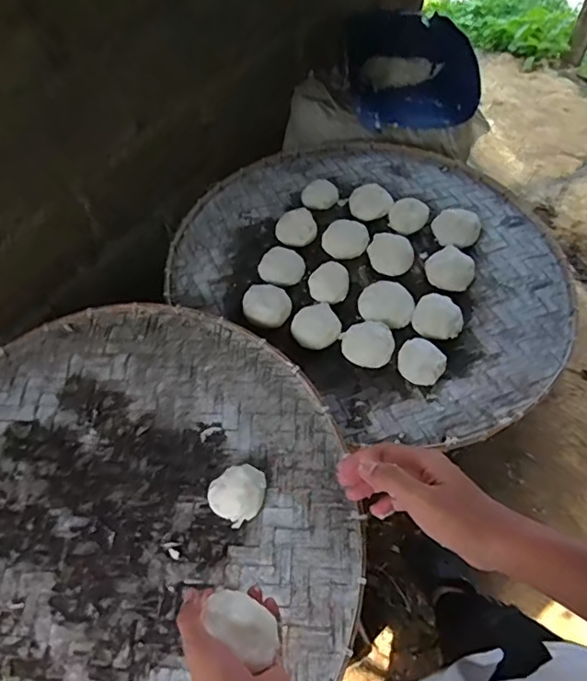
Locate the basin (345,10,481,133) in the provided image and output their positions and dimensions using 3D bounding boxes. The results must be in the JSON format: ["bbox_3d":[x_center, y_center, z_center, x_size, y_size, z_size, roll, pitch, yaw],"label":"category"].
[{"bbox_3d":[0.270,-0.624,1.260,0.274,0.153,0.272,1,58,-2],"label":"basin"}]

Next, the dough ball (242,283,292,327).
[{"bbox_3d":[-0.046,-0.057,0.926,0.081,0.039,0.081,1,58,-2],"label":"dough ball"}]

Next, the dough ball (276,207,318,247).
[{"bbox_3d":[0.006,-0.210,1.027,0.071,0.046,0.067,1,58,-2],"label":"dough ball"}]

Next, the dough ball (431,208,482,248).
[{"bbox_3d":[0.307,-0.217,1.013,0.084,0.054,0.089,1,58,-2],"label":"dough ball"}]

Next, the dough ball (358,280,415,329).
[{"bbox_3d":[0.163,-0.069,0.929,0.090,0.030,0.087,1,58,-2],"label":"dough ball"}]

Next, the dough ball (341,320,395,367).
[{"bbox_3d":[0.124,0.000,0.891,0.082,0.030,0.076,1,58,-2],"label":"dough ball"}]

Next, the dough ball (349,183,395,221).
[{"bbox_3d":[0.151,-0.267,1.060,0.085,0.044,0.079,13,58,5],"label":"dough ball"}]

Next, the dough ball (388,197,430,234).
[{"bbox_3d":[0.222,-0.239,1.038,0.074,0.040,0.078,18,59,8],"label":"dough ball"}]

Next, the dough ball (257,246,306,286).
[{"bbox_3d":[-0.021,-0.131,0.987,0.082,0.031,0.080,1,58,-2],"label":"dough ball"}]

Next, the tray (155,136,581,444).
[{"bbox_3d":[0.158,-0.156,1.002,0.711,0.061,0.634,38,63,19],"label":"tray"}]

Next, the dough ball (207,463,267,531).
[{"bbox_3d":[-0.074,0.206,0.740,0.070,0.055,0.076,1,58,-2],"label":"dough ball"}]

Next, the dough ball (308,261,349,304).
[{"bbox_3d":[0.063,-0.098,0.956,0.068,0.029,0.079,-9,59,-9],"label":"dough ball"}]

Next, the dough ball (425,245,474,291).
[{"bbox_3d":[0.283,-0.131,0.974,0.082,0.030,0.081,1,58,-2],"label":"dough ball"}]

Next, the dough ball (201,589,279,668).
[{"bbox_3d":[-0.051,0.266,0.502,0.067,0.033,0.043,45,40,10],"label":"dough ball"}]

